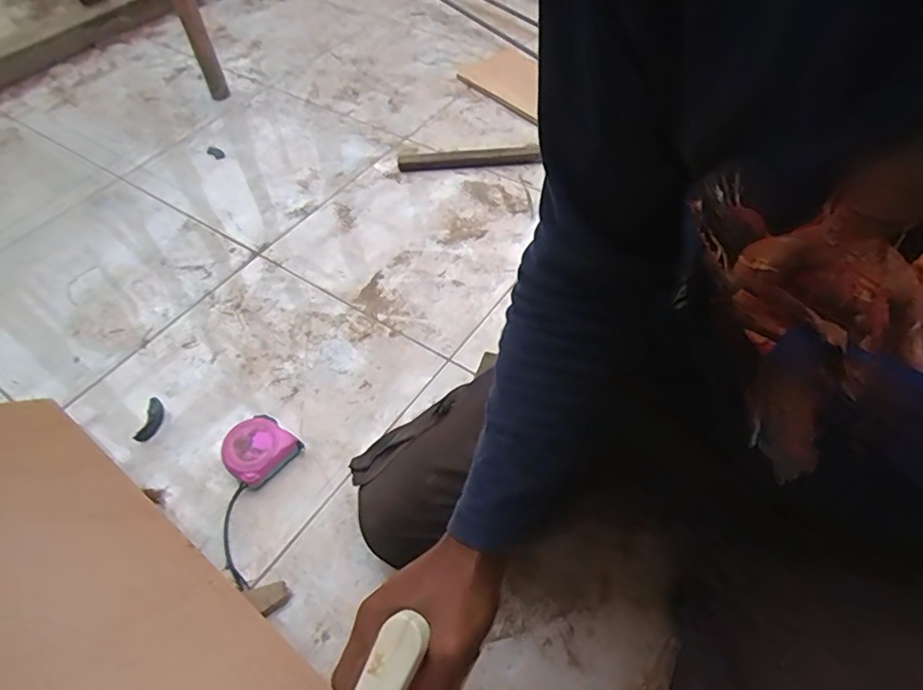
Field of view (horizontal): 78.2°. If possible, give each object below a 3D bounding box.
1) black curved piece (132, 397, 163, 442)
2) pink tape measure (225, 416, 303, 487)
[{"bbox_3d":[-0.414,0.098,0.758,0.027,0.006,0.067,1,53,3],"label":"black curved piece"},{"bbox_3d":[-0.251,0.130,0.701,0.072,0.045,0.079,30,60,22],"label":"pink tape measure"}]

